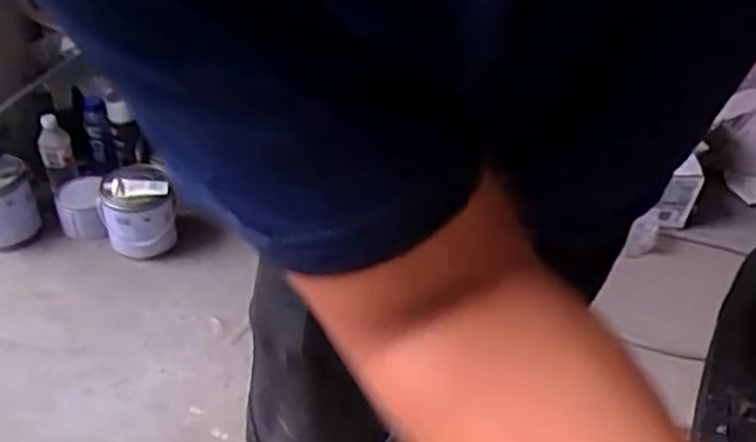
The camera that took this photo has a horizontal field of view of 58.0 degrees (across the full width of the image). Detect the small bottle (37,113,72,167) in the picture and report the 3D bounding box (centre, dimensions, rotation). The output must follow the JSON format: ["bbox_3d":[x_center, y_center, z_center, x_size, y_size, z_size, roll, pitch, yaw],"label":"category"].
[{"bbox_3d":[-0.749,-0.190,1.566,0.067,0.117,0.053,-13,40,-21],"label":"small bottle"}]

